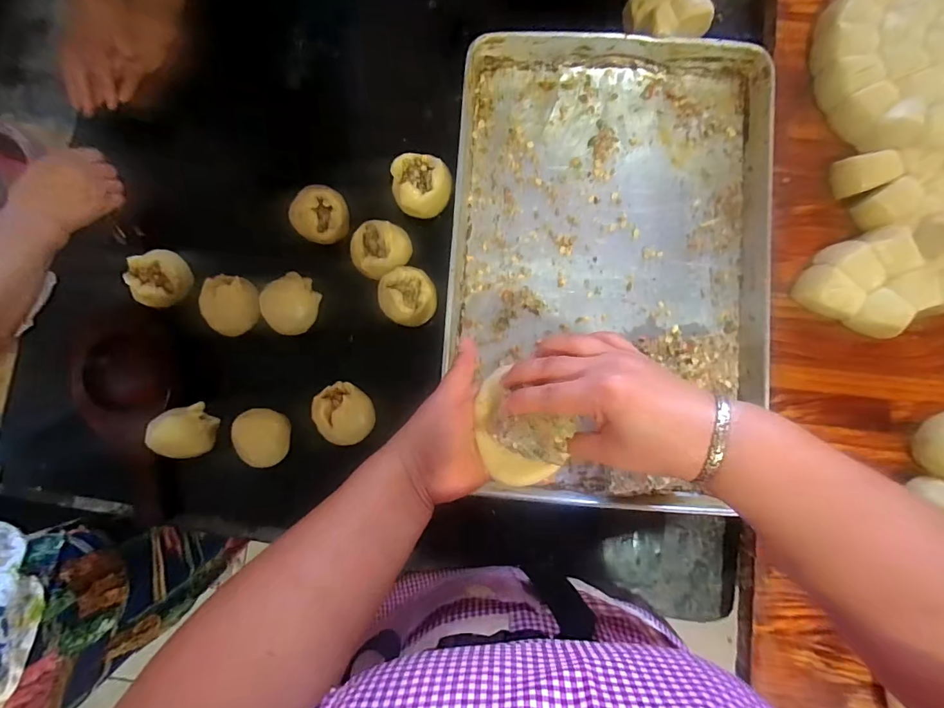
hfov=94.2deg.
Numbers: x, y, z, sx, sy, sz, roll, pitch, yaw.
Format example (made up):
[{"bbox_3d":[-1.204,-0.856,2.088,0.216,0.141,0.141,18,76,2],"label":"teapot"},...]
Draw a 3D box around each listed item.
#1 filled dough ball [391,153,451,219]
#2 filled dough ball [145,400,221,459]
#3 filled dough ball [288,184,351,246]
[{"bbox_3d":[-0.067,-0.224,0.592,0.076,0.039,0.080,0,83,1],"label":"filled dough ball"},{"bbox_3d":[-0.361,0.098,0.548,0.061,0.065,0.062,-39,84,-4],"label":"filled dough ball"},{"bbox_3d":[-0.200,-0.184,0.580,0.069,0.048,0.060,-42,84,-4],"label":"filled dough ball"}]

